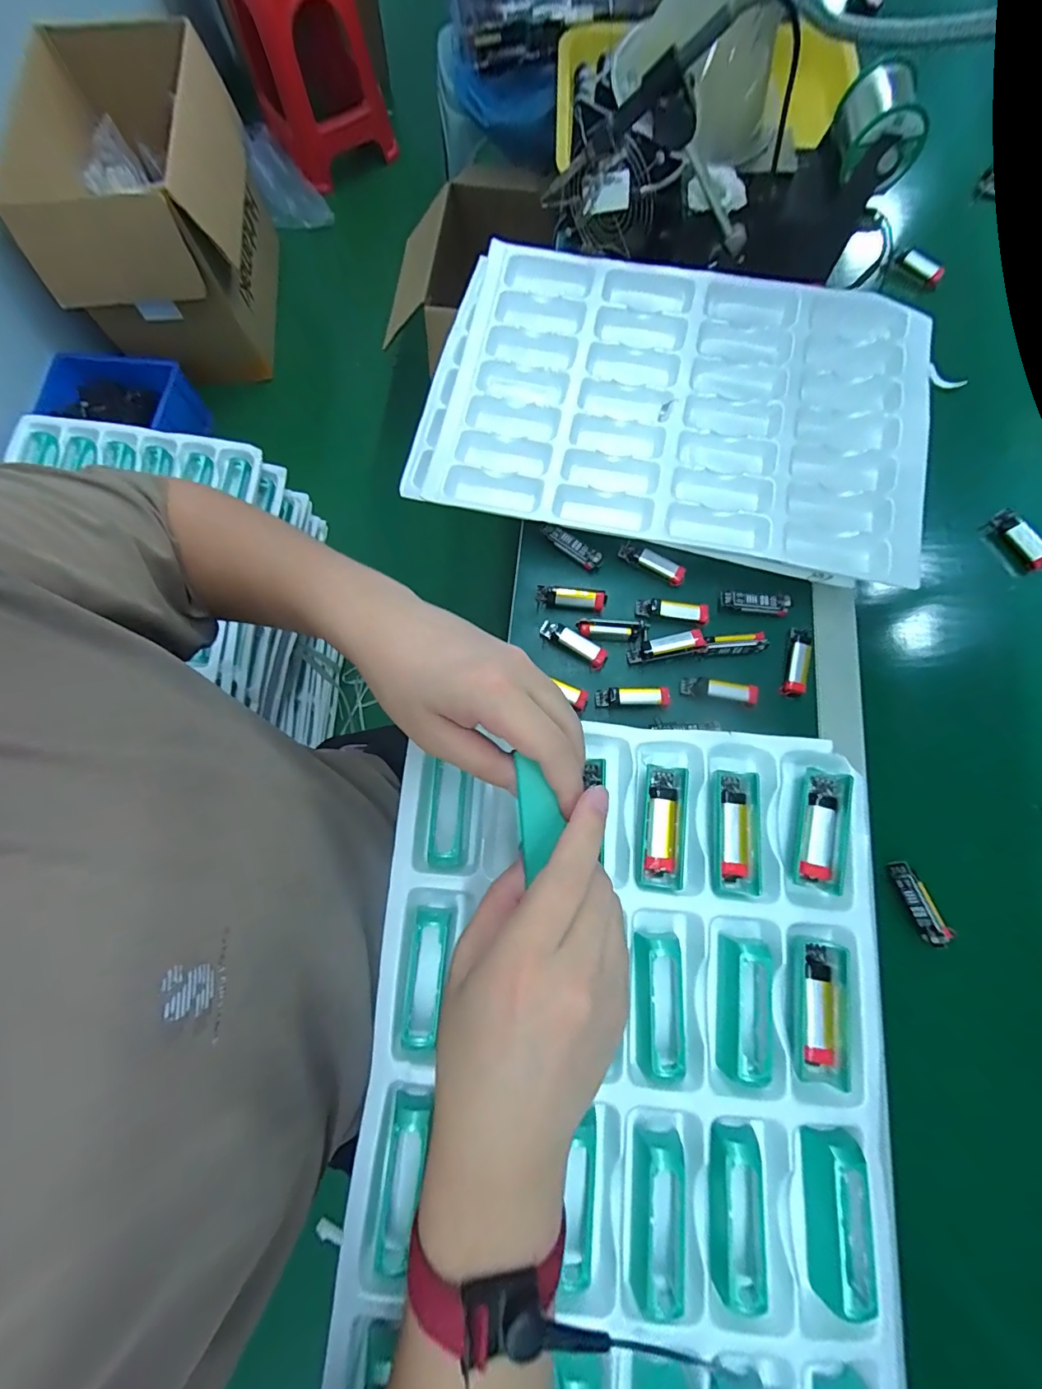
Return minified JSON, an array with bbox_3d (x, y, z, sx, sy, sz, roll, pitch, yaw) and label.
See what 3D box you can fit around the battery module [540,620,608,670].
[{"bbox_3d":[0.051,-0.050,0.451,0.070,0.015,0.019,33,79,8],"label":"battery module"}]

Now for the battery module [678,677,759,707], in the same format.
[{"bbox_3d":[0.185,-0.004,0.439,0.070,0.017,0.017,9,77,3],"label":"battery module"}]

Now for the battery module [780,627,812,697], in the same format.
[{"bbox_3d":[0.262,-0.032,0.445,0.021,0.010,0.068,15,77,4],"label":"battery module"}]

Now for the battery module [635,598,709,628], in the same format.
[{"bbox_3d":[0.147,-0.080,0.459,0.069,0.010,0.020,7,77,2],"label":"battery module"}]

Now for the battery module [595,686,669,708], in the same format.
[{"bbox_3d":[0.104,0.003,0.441,0.067,0.013,0.018,-1,76,1],"label":"battery module"}]

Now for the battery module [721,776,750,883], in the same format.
[{"bbox_3d":[0.146,0.092,0.325,0.017,0.010,0.070,4,76,2],"label":"battery module"}]

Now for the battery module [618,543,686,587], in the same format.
[{"bbox_3d":[0.131,-0.131,0.470,0.069,0.012,0.017,29,78,7],"label":"battery module"}]

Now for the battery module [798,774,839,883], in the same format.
[{"bbox_3d":[0.204,0.091,0.322,0.017,0.008,0.070,15,77,4],"label":"battery module"}]

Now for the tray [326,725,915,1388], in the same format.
[{"bbox_3d":[0.066,0.243,0.293,0.315,0.030,0.444,4,79,2],"label":"tray"}]

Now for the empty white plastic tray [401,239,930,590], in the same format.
[{"bbox_3d":[0.148,-0.296,0.483,0.492,0.036,0.324,12,79,3],"label":"empty white plastic tray"}]

